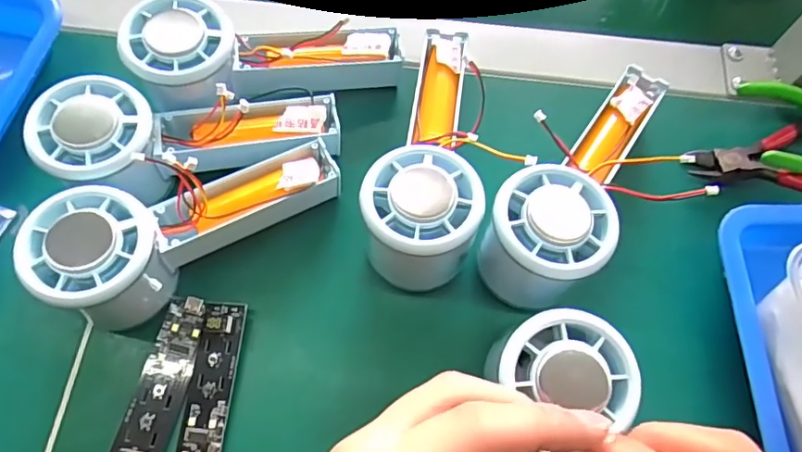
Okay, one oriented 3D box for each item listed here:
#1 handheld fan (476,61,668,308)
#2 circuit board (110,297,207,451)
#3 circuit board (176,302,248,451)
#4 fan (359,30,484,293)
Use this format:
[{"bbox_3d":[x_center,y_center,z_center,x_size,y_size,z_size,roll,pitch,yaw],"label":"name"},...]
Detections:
[{"bbox_3d":[0.094,-0.028,0.288,0.063,0.056,0.158,25,69,10],"label":"handheld fan"},{"bbox_3d":[-0.121,0.081,0.272,0.023,0.006,0.091,17,67,-8],"label":"circuit board"},{"bbox_3d":[-0.097,0.084,0.271,0.023,0.012,0.092,5,67,2],"label":"circuit board"},{"bbox_3d":[0.009,-0.038,0.293,0.059,0.060,0.165,0,67,0],"label":"fan"}]

